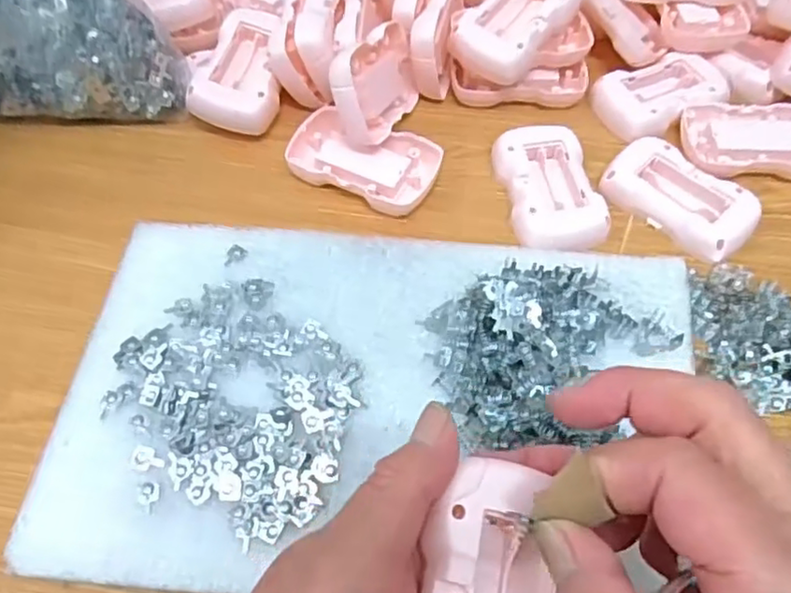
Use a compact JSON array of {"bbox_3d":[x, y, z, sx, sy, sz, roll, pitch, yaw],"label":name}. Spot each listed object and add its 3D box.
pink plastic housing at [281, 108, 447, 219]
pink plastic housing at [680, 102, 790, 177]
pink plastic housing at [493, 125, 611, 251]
[{"bbox_3d":[-0.019,-0.081,0.394,0.085,0.017,0.053,25,62,12],"label":"pink plastic housing"},{"bbox_3d":[0.226,-0.096,0.407,0.090,0.013,0.056,0,60,-2],"label":"pink plastic housing"},{"bbox_3d":[0.090,-0.063,0.382,0.051,0.015,0.084,-6,61,-6],"label":"pink plastic housing"}]

